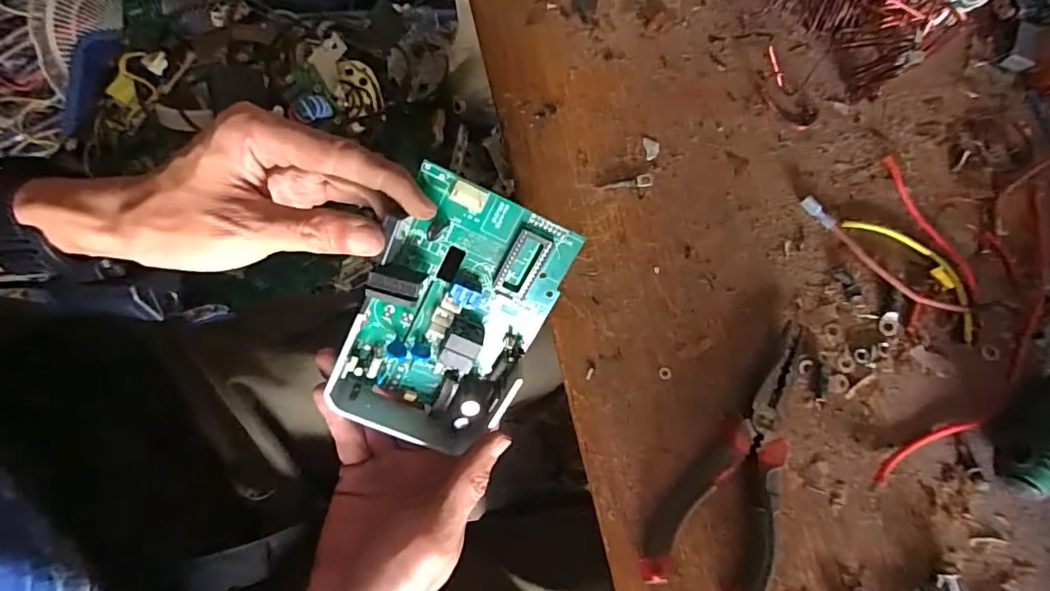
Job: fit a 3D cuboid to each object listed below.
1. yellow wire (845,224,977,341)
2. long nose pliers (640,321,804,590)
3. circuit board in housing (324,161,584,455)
[{"bbox_3d":[0.235,-0.017,0.311,0.029,0.006,0.093,-38,77,-9],"label":"yellow wire"},{"bbox_3d":[0.110,0.081,0.281,0.057,0.016,0.152,20,76,6],"label":"long nose pliers"},{"bbox_3d":[-0.038,0.015,0.272,0.088,0.025,0.136,24,112,-10],"label":"circuit board in housing"}]

